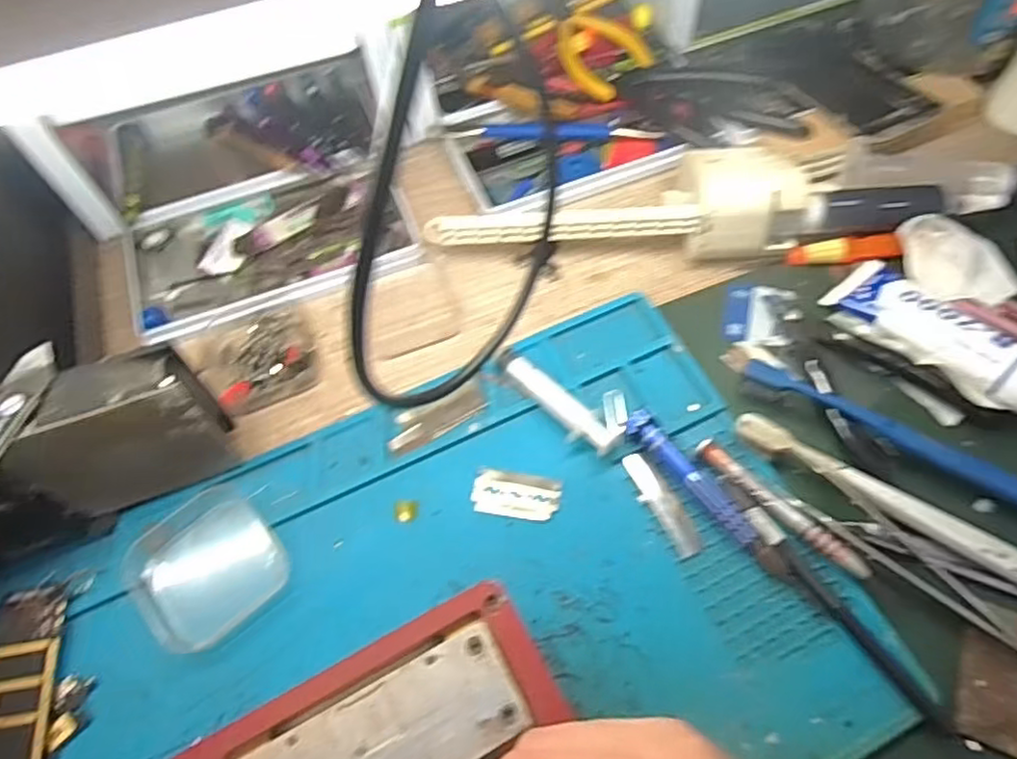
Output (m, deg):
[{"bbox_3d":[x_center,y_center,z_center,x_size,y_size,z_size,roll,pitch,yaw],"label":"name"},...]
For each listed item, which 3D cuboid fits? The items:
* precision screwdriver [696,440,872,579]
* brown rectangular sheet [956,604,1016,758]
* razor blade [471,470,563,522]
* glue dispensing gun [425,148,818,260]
[{"bbox_3d":[0.132,0.061,0.318,0.010,0.005,0.093,-41,66,-18],"label":"precision screwdriver"},{"bbox_3d":[0.216,0.129,0.283,0.035,0.004,0.060,18,62,19],"label":"brown rectangular sheet"},{"bbox_3d":[0.004,0.059,0.335,0.044,0.004,0.023,8,61,7],"label":"razor blade"},{"bbox_3d":[0.063,-0.111,0.403,0.215,0.049,0.060,1,61,4],"label":"glue dispensing gun"}]

